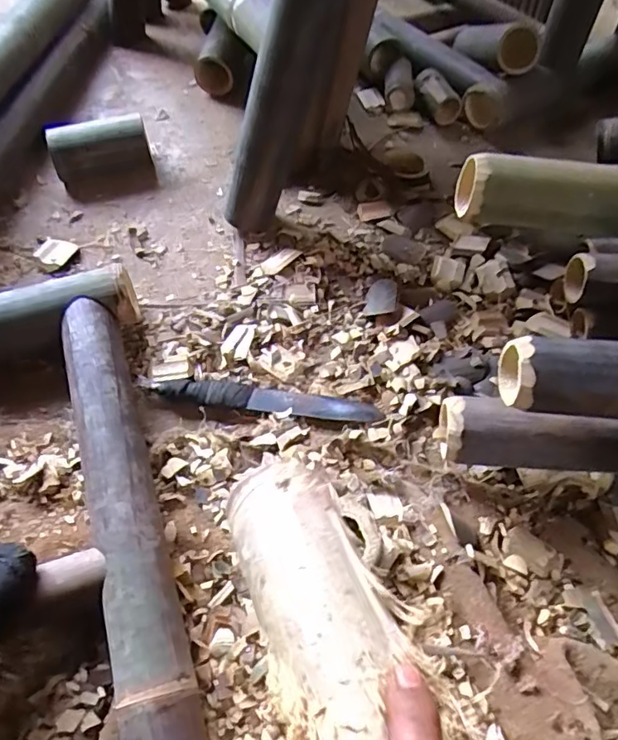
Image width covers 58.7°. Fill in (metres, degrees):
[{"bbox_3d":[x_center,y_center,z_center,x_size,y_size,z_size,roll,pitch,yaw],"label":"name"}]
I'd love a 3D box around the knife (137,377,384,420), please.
[{"bbox_3d":[-0.059,0.032,0.647,0.278,0.027,0.036,3,58,3],"label":"knife"}]

